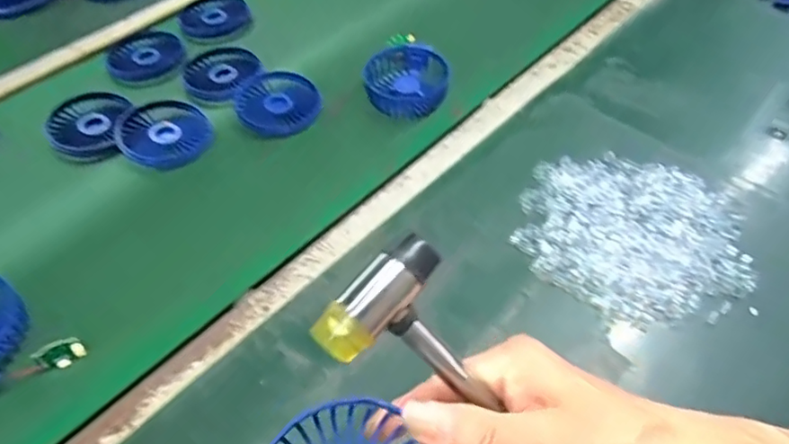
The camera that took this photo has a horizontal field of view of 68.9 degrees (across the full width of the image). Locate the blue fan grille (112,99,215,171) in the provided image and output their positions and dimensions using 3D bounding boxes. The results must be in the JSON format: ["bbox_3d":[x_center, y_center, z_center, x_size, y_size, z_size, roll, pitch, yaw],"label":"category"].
[{"bbox_3d":[-0.231,-0.093,0.574,0.085,0.019,0.095,-28,55,-20],"label":"blue fan grille"}]

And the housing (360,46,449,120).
[{"bbox_3d":[0.010,-0.153,0.608,0.087,0.028,0.087,-1,51,1],"label":"housing"}]

